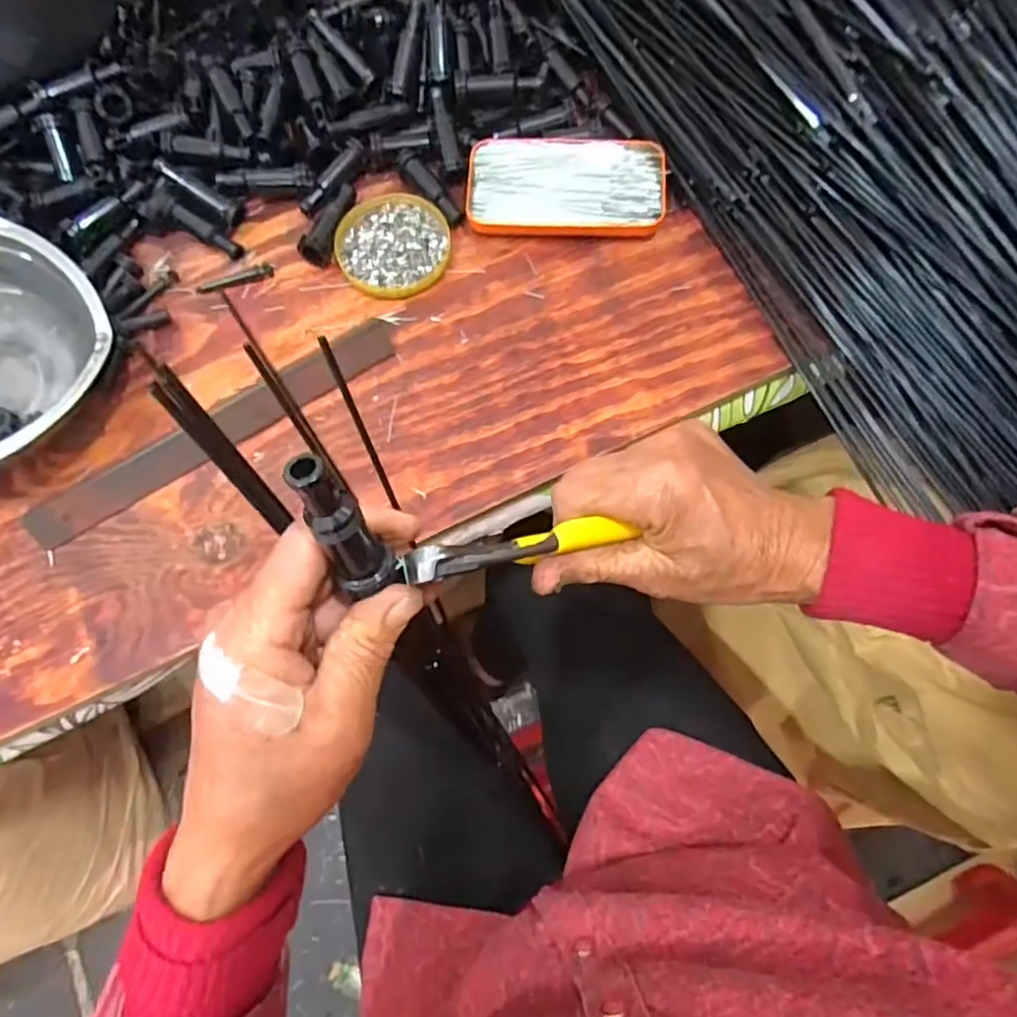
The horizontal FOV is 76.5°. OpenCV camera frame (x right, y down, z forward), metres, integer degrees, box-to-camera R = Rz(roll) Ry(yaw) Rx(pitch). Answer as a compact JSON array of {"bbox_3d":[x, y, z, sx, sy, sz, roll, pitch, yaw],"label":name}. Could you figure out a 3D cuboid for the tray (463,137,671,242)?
[{"bbox_3d":[0.043,-0.239,0.481,0.142,0.022,0.071,3,73,3],"label":"tray"}]

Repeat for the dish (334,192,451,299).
[{"bbox_3d":[-0.087,-0.200,0.486,0.083,0.008,0.089,-1,73,2],"label":"dish"}]

